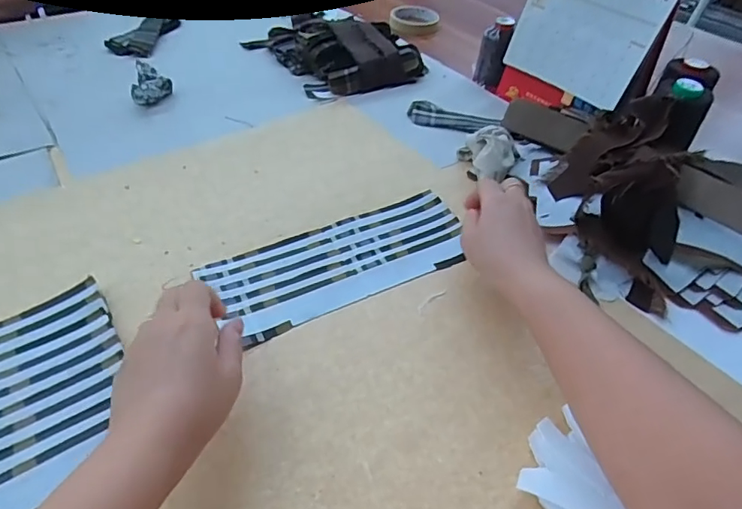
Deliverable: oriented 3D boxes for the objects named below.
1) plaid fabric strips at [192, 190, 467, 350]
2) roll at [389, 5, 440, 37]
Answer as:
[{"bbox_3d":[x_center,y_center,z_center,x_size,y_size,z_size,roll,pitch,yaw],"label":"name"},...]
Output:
[{"bbox_3d":[-0.022,0.004,0.491,0.244,0.007,0.098,-21,52,-22],"label":"plaid fabric strips"},{"bbox_3d":[0.078,-0.418,0.919,0.087,0.028,0.087,3,43,-3],"label":"roll"}]

